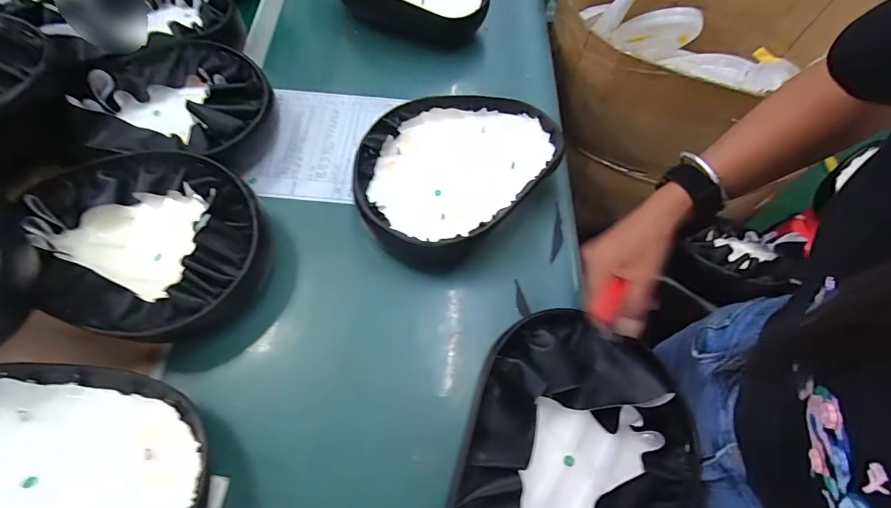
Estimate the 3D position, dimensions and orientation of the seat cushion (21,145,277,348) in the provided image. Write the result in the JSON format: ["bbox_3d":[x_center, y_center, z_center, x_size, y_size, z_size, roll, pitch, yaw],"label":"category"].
[{"bbox_3d":[-0.329,-0.004,0.490,0.218,0.100,0.208,1,64,-1],"label":"seat cushion"}]

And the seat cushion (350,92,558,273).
[{"bbox_3d":[0.018,-0.111,0.568,0.291,0.072,0.215,-33,69,-16],"label":"seat cushion"}]

